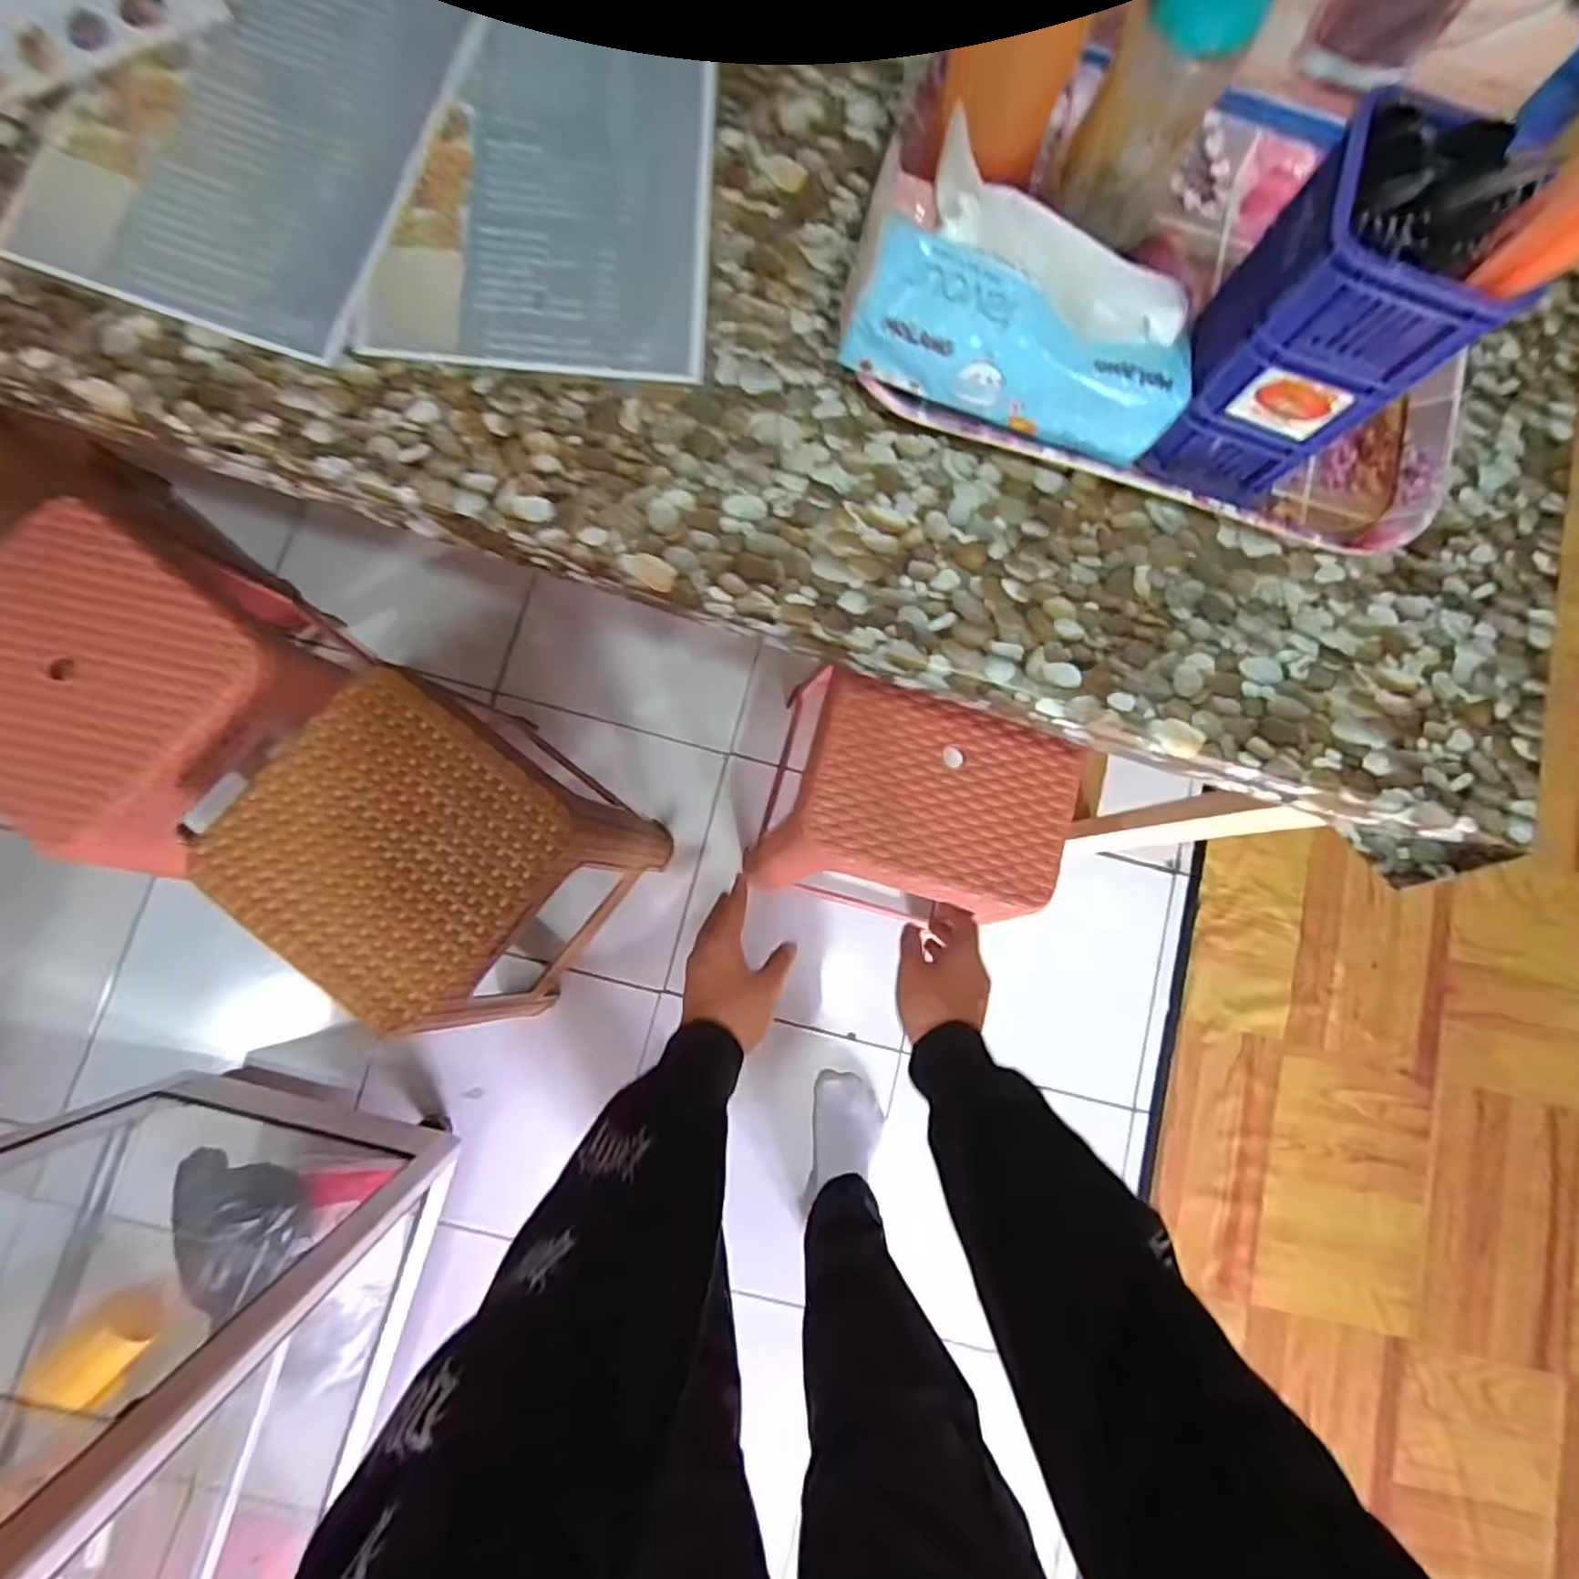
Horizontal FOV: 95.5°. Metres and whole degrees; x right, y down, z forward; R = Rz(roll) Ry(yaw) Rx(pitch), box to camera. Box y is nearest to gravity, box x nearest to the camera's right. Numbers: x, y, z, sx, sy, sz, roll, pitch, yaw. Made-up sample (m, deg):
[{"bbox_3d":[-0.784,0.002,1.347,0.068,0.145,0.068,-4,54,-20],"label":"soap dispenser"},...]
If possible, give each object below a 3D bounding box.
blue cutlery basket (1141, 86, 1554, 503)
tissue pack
[{"bbox_3d":[0.287,-0.254,0.402,0.093,0.174,0.100,0,83,-4],"label":"blue cutlery basket"},{"bbox_3d":[0.141,-0.288,0.441,0.208,0.086,0.109,18,82,-2],"label":"tissue pack"}]

